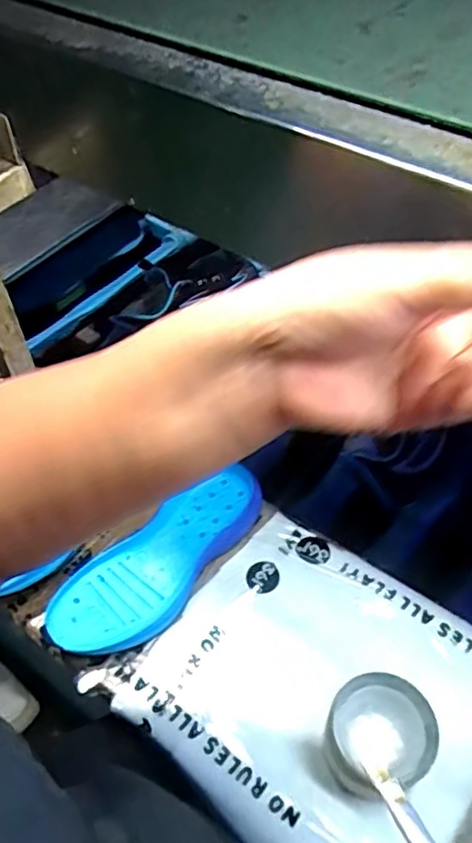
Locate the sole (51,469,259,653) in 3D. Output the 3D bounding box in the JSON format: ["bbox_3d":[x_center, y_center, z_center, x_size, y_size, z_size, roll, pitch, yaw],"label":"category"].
[{"bbox_3d":[-0.069,0.134,0.612,0.238,0.026,0.093,-36,59,-25],"label":"sole"}]

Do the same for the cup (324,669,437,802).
[{"bbox_3d":[0.112,0.249,0.499,0.079,0.056,0.075,0,51,0],"label":"cup"}]

